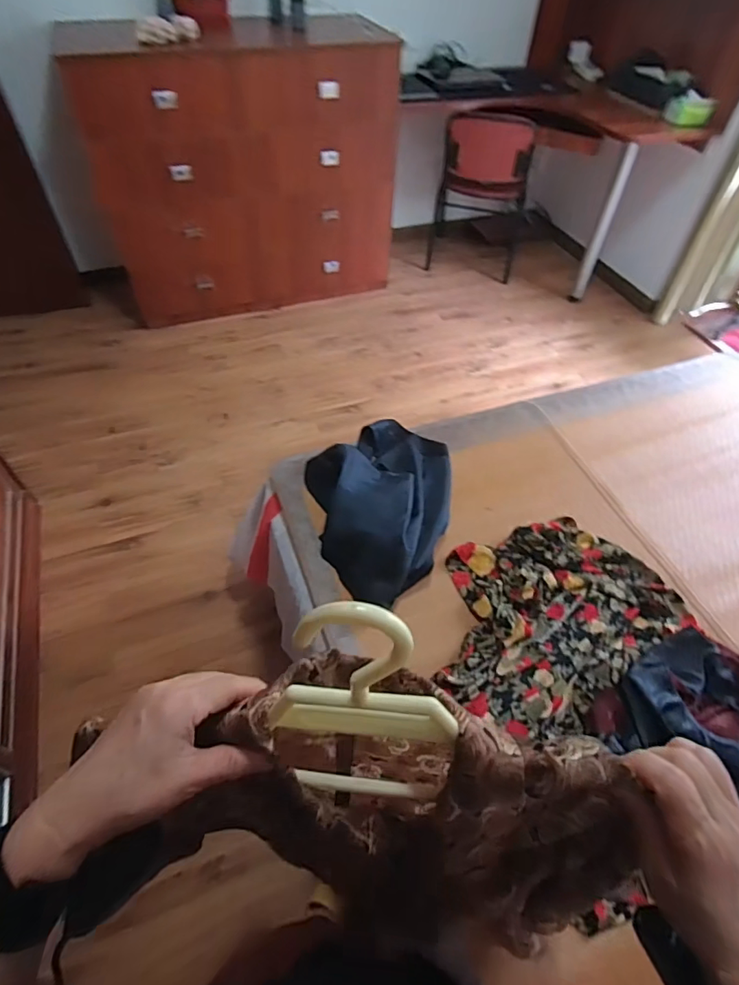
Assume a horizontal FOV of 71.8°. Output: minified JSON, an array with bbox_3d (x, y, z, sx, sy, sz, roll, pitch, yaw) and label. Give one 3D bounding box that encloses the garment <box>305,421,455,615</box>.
[{"bbox_3d":[0.011,0.012,1.076,0.312,0.079,0.477,9,52,4],"label":"garment"}]

